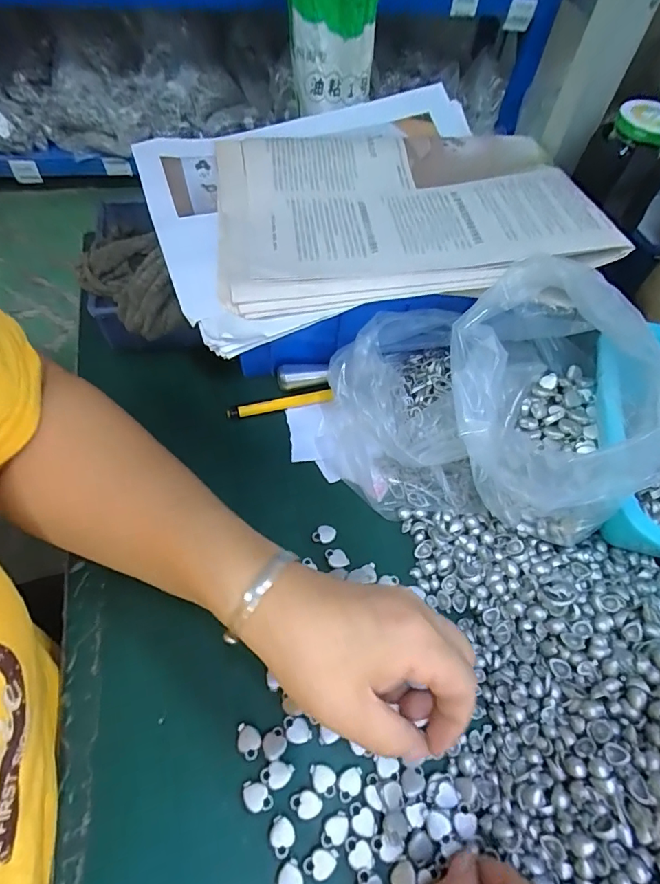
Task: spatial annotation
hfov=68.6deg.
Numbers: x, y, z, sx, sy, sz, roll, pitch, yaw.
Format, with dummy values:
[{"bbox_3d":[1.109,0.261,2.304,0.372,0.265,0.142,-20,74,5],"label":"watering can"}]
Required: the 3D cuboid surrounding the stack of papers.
[{"bbox_3d":[0.022,-0.192,0.379,0.311,0.040,0.242,-12,60,-10],"label":"stack of papers"}]

